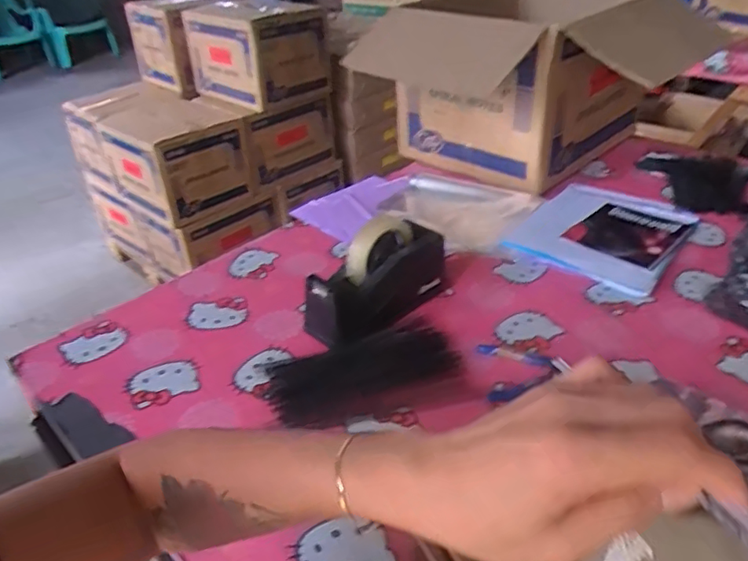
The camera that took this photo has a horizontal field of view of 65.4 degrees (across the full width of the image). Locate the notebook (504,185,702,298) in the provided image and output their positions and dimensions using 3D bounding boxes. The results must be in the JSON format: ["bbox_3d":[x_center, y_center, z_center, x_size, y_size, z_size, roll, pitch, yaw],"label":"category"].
[{"bbox_3d":[0.370,-0.083,0.942,0.226,0.012,0.275,22,42,32],"label":"notebook"}]

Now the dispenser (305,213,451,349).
[{"bbox_3d":[0.011,-0.002,0.758,0.210,0.122,0.071,-26,41,-29],"label":"dispenser"}]

